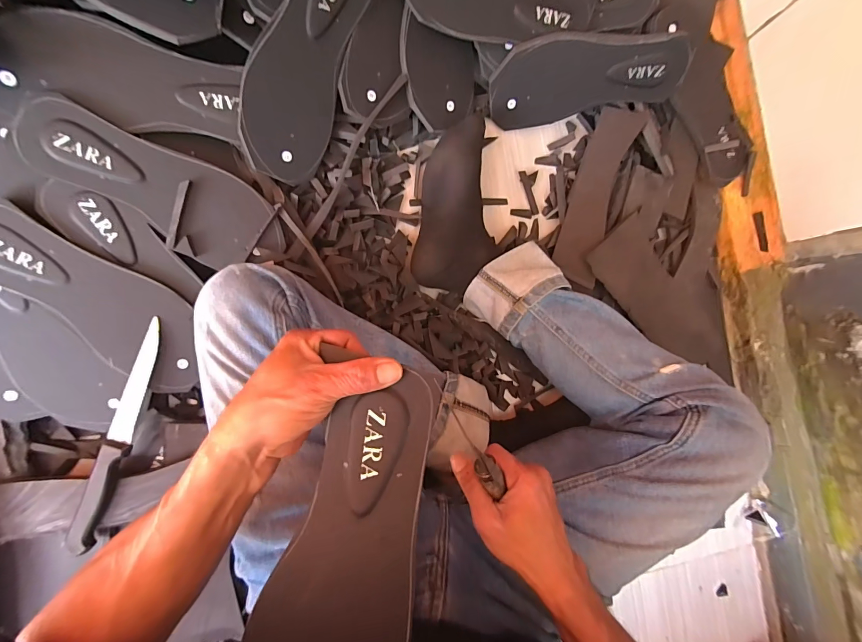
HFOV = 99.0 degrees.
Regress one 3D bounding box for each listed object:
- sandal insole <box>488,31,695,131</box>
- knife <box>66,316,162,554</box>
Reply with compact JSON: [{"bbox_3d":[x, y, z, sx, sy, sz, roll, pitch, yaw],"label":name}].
[{"bbox_3d":[0.206,-0.322,0.495,0.247,0.102,0.025,-4,58,2],"label":"sandal insole"},{"bbox_3d":[-0.340,0.123,0.404,0.027,0.012,0.249,18,85,-7],"label":"knife"}]

